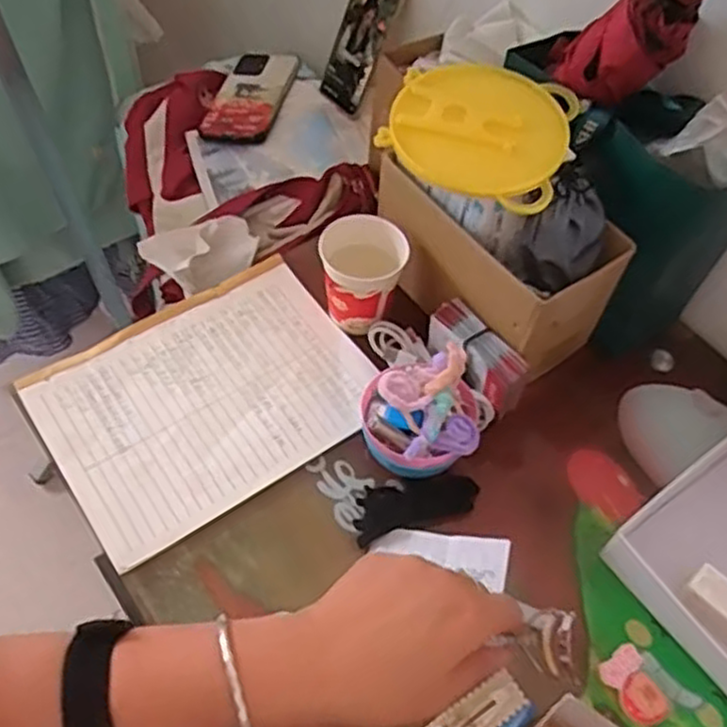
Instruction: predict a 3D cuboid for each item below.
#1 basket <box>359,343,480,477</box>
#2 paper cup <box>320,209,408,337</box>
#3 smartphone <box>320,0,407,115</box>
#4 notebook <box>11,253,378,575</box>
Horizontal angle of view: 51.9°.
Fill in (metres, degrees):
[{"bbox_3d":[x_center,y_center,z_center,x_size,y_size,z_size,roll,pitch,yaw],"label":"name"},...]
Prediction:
[{"bbox_3d":[0.042,0.043,0.563,0.083,0.088,0.077,1,55,-2],"label":"basket"},{"bbox_3d":[-0.001,-0.073,0.644,0.066,0.088,0.068,1,55,-2],"label":"paper cup"},{"bbox_3d":[-0.002,-0.361,0.831,0.012,0.158,0.070,-14,52,-43],"label":"smartphone"},{"bbox_3d":[-0.127,0.026,0.617,0.252,0.019,0.190,-30,62,-22],"label":"notebook"}]

